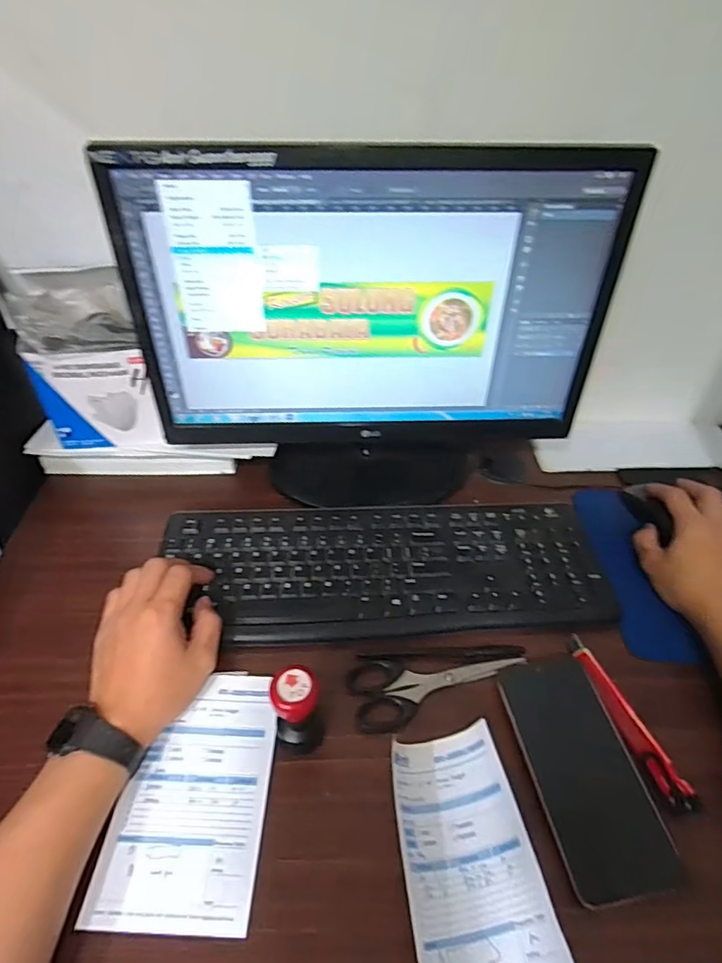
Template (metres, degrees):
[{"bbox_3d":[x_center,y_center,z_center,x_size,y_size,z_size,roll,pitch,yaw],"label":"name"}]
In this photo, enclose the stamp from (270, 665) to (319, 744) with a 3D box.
[{"bbox_3d":[-0.048,0.167,0.383,0.032,0.074,0.032,1,43,-1],"label":"stamp"}]

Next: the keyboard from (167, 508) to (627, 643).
[{"bbox_3d":[0.024,0.084,0.513,0.421,0.017,0.154,0,47,-1],"label":"keyboard"}]

